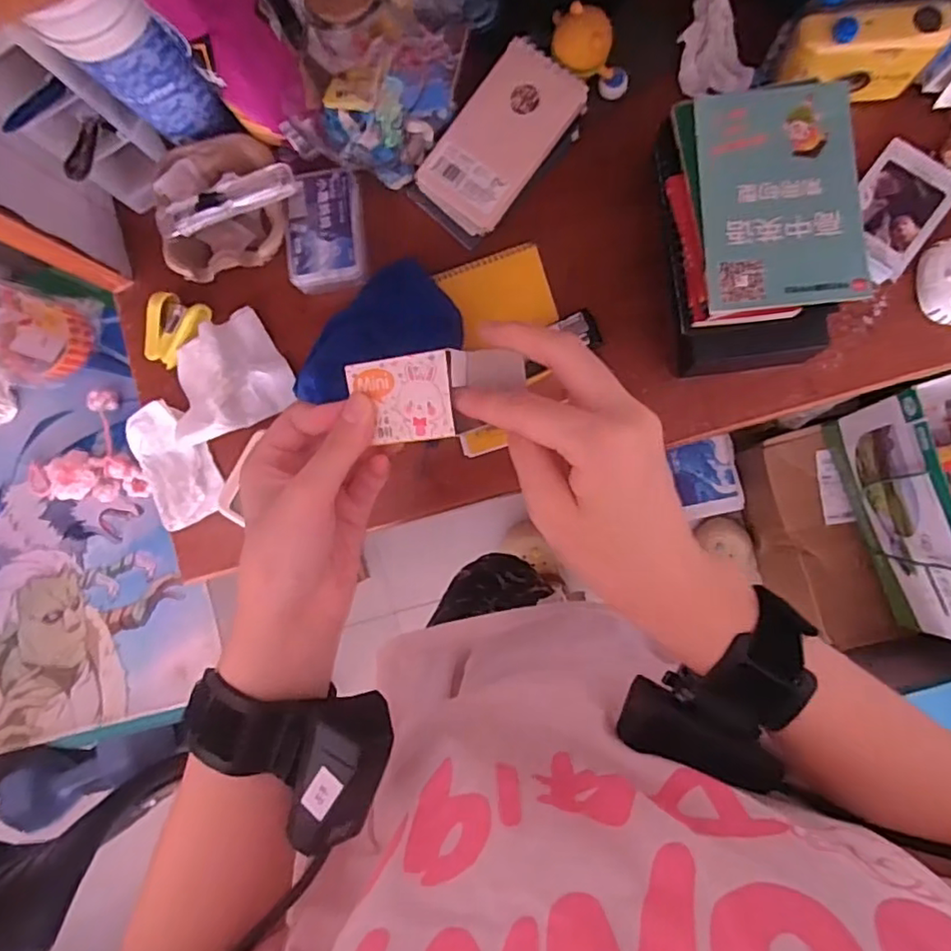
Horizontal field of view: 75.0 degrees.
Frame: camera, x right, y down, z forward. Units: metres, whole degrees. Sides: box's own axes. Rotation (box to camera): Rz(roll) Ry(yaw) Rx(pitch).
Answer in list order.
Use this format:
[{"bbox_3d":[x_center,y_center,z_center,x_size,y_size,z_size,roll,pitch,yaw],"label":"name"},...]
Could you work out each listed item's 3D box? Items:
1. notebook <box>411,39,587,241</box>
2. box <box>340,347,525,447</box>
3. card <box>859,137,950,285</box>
[{"bbox_3d":[0.019,-0.266,0.491,0.075,0.025,0.134,38,92,6],"label":"notebook"},{"bbox_3d":[-0.019,-0.036,0.279,0.081,0.017,0.038,-3,88,7],"label":"box"},{"bbox_3d":[0.319,-0.201,0.475,0.062,0.009,0.097,36,90,12],"label":"card"}]

